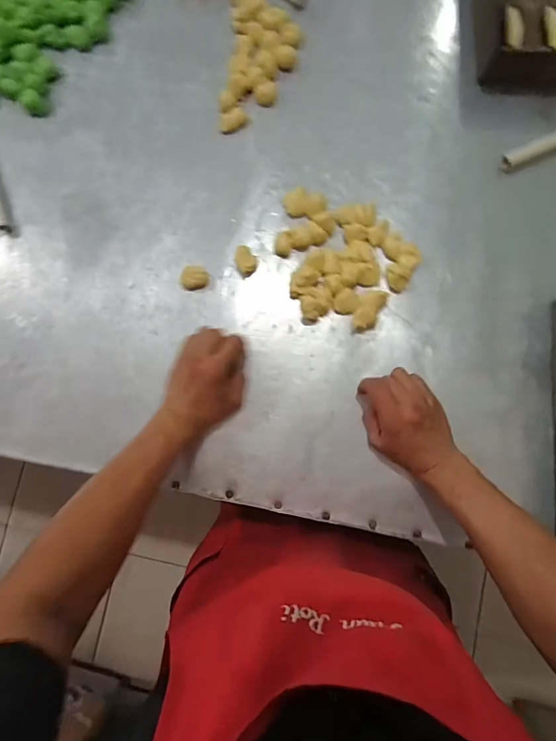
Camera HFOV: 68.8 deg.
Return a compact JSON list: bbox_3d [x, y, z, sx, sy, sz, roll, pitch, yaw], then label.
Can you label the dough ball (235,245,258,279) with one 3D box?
[{"bbox_3d":[-0.045,-0.154,0.577,0.030,0.023,0.040,-12,84,1],"label":"dough ball"}]

